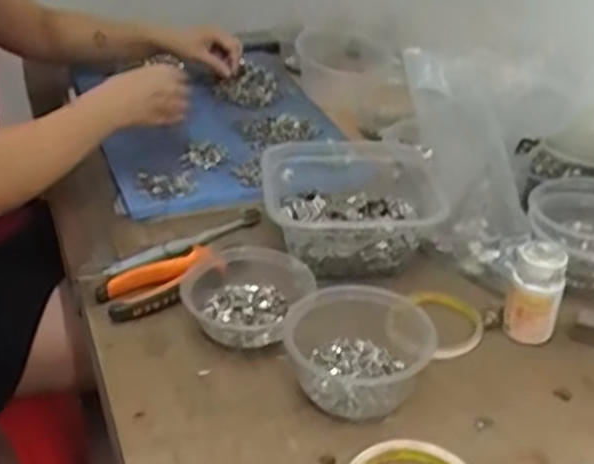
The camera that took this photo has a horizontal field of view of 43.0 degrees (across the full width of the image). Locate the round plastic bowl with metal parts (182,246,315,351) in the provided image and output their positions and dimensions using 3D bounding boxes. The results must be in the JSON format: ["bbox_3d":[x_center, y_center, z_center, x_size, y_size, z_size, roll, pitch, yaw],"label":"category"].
[{"bbox_3d":[-0.044,0.054,0.670,0.108,0.051,0.118,0,32,0],"label":"round plastic bowl with metal parts"}]

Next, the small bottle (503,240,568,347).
[{"bbox_3d":[0.208,0.050,0.655,0.042,0.074,0.047,14,35,21],"label":"small bottle"}]

